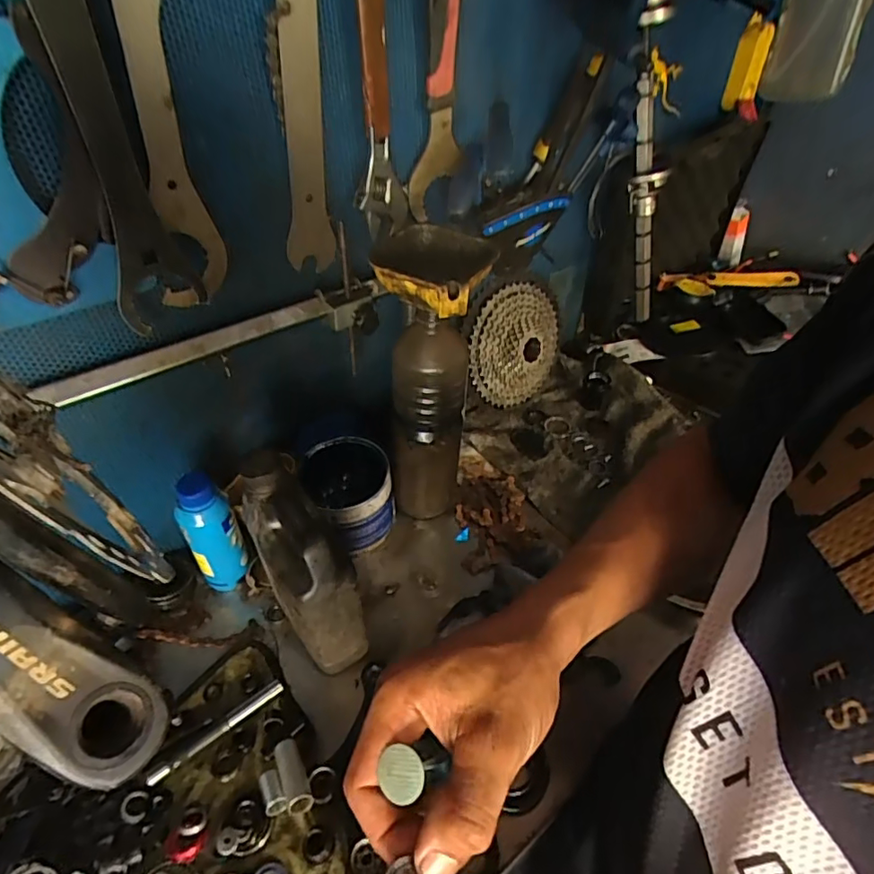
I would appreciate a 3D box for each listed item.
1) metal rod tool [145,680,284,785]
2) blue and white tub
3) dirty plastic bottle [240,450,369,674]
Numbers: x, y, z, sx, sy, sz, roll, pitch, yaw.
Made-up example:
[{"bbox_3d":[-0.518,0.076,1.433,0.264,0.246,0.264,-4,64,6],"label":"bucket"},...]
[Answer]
[{"bbox_3d":[-0.190,0.256,0.480,0.121,0.008,0.012,-32,52,-28],"label":"metal rod tool"},{"bbox_3d":[-0.096,0.064,0.628,0.093,0.086,0.105,-24,48,-22],"label":"blue and white tub"},{"bbox_3d":[-0.116,0.126,0.491,0.056,0.188,0.109,-28,50,-26],"label":"dirty plastic bottle"}]

